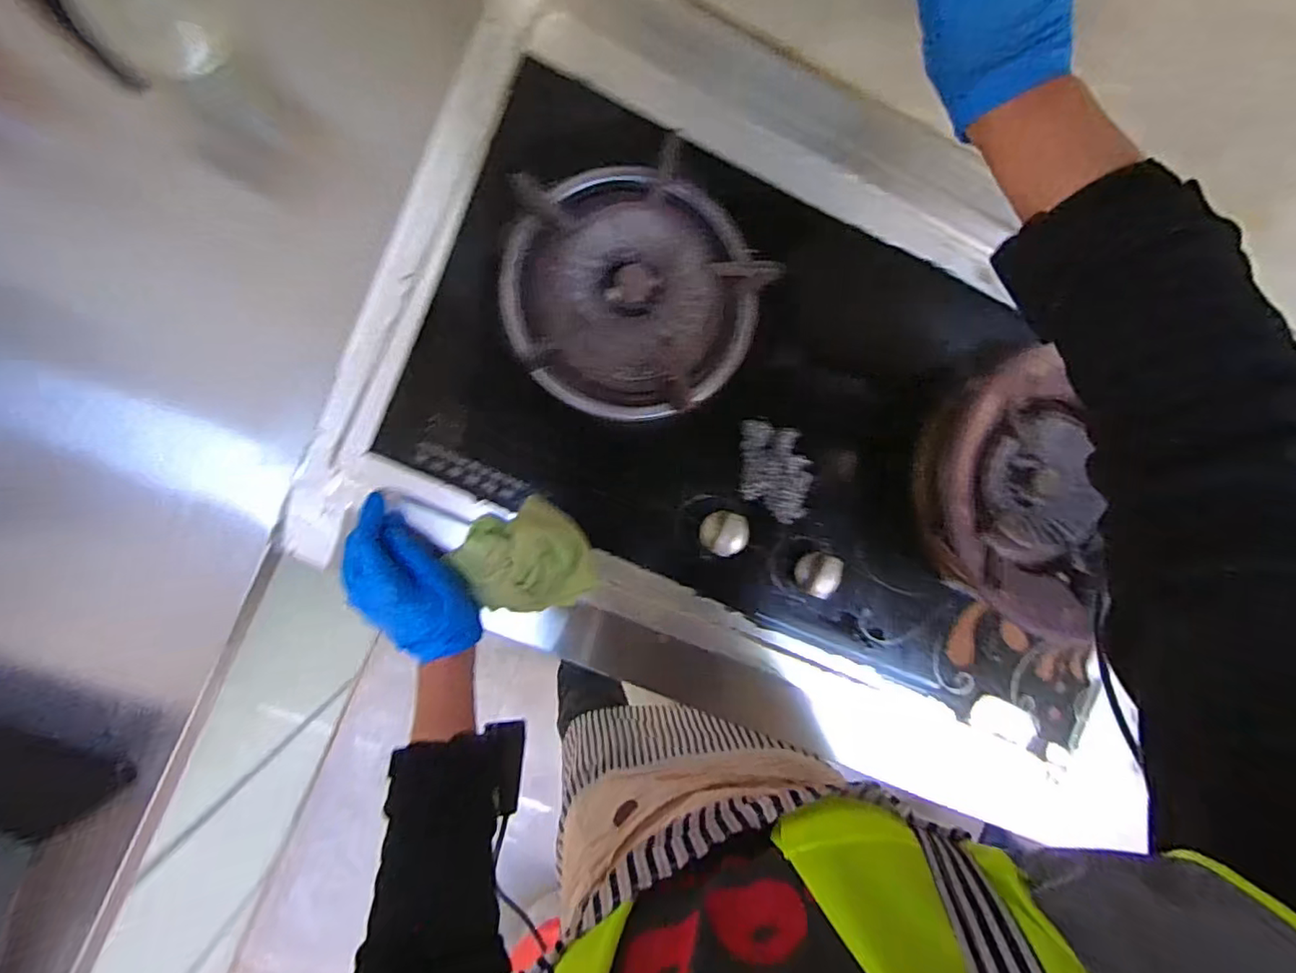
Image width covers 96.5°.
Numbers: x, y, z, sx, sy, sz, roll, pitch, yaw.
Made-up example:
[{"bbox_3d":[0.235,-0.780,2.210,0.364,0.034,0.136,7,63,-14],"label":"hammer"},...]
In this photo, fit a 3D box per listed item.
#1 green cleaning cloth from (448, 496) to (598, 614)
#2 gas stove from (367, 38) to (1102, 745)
[{"bbox_3d":[-0.098,0.062,0.466,0.098,0.033,0.090,-25,93,-8],"label":"green cleaning cloth"},{"bbox_3d":[0.137,-0.055,0.529,0.679,0.123,0.368,25,86,-7],"label":"gas stove"}]

